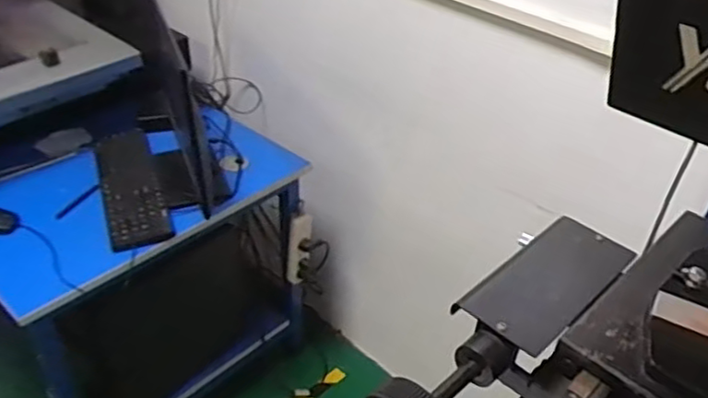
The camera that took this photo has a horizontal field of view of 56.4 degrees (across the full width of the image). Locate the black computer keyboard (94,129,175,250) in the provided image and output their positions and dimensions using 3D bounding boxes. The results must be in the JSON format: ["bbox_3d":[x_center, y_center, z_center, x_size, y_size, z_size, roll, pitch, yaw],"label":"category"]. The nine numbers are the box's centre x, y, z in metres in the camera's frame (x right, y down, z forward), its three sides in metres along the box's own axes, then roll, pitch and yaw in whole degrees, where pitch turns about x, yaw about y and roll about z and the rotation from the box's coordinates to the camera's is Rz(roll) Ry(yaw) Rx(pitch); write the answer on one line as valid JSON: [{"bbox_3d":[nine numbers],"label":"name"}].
[{"bbox_3d":[-0.422,-0.027,1.258,0.110,0.024,0.350,1,40,-30],"label":"black computer keyboard"}]

